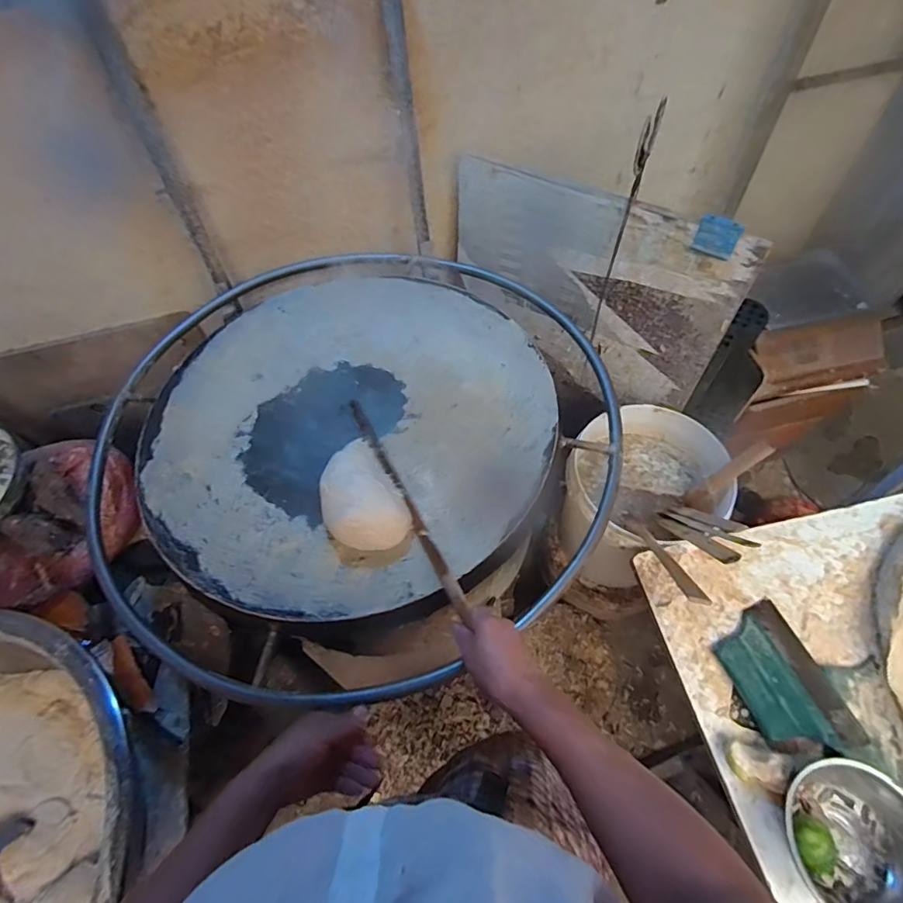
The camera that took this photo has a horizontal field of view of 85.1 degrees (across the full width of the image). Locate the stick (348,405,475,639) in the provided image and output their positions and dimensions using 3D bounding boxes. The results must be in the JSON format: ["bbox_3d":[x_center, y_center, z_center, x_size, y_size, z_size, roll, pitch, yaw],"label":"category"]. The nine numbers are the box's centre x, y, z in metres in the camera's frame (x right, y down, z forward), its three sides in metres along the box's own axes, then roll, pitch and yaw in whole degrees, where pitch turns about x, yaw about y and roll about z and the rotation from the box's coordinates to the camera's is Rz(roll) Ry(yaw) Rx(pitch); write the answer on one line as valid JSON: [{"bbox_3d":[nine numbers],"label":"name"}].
[{"bbox_3d":[-0.069,0.056,0.667,0.014,0.019,0.352,-25,58,-11],"label":"stick"}]

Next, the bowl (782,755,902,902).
[{"bbox_3d":[0.475,0.461,0.578,0.155,0.050,0.163,-2,57,3],"label":"bowl"}]

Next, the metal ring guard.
[{"bbox_3d":[-0.163,-0.043,0.813,0.821,0.061,0.829,-6,57,1],"label":"metal ring guard"}]

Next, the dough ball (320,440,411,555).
[{"bbox_3d":[-0.127,0.052,0.655,0.098,0.067,0.166,-26,59,-12],"label":"dough ball"}]

